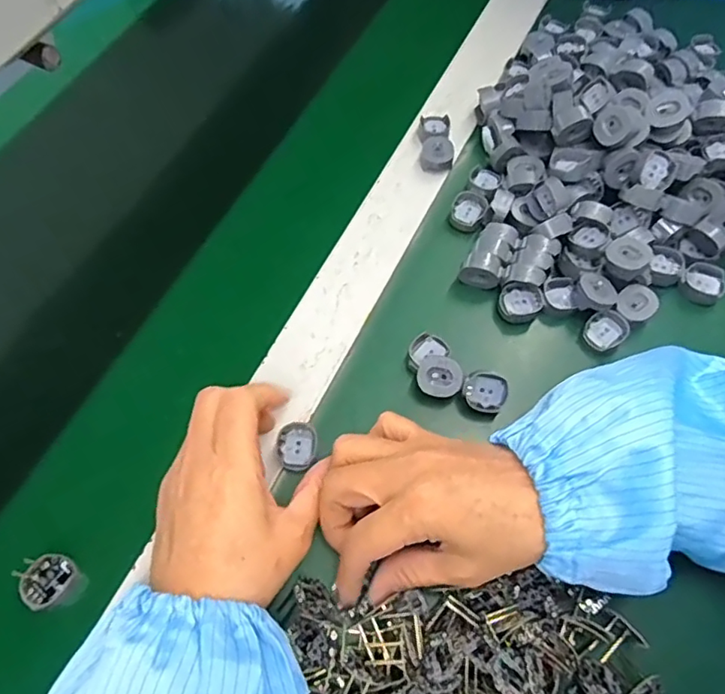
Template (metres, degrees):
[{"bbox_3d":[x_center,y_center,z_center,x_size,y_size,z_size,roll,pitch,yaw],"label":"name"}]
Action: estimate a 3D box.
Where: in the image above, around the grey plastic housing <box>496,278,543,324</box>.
[{"bbox_3d":[0.109,-0.031,0.386,0.029,0.015,0.026,10,65,5],"label":"grey plastic housing"}]

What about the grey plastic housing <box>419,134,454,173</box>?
[{"bbox_3d":[0.059,-0.152,0.446,0.026,0.010,0.033,11,65,6],"label":"grey plastic housing"}]

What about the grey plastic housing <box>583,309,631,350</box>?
[{"bbox_3d":[0.165,-0.012,0.382,0.027,0.010,0.026,0,64,1],"label":"grey plastic housing"}]

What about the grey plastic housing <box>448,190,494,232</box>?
[{"bbox_3d":[0.080,-0.103,0.427,0.029,0.013,0.030,0,64,1],"label":"grey plastic housing"}]

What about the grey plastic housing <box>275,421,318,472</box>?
[{"bbox_3d":[-0.040,0.061,0.347,0.025,0.007,0.029,0,64,1],"label":"grey plastic housing"}]

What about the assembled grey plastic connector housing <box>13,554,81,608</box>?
[{"bbox_3d":[-0.181,0.132,0.321,0.025,0.016,0.029,33,69,15],"label":"assembled grey plastic connector housing"}]

